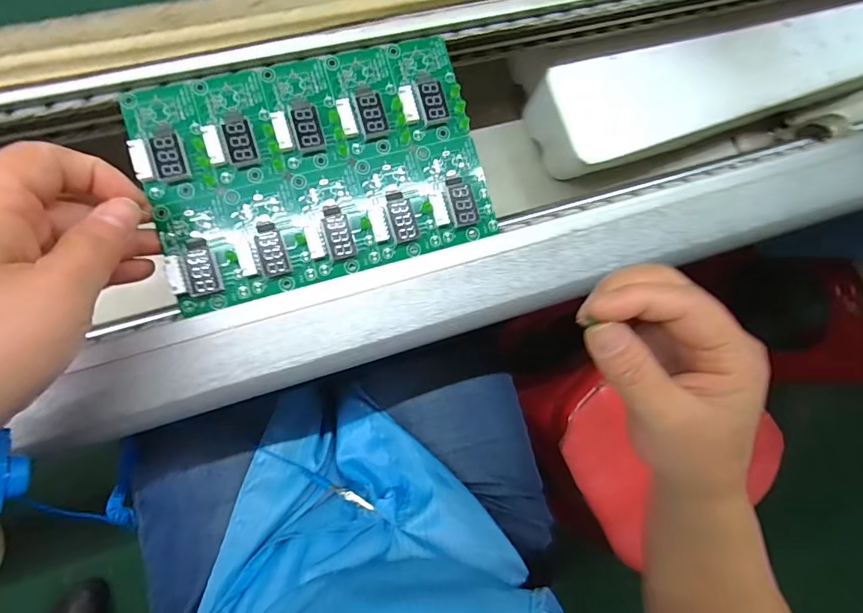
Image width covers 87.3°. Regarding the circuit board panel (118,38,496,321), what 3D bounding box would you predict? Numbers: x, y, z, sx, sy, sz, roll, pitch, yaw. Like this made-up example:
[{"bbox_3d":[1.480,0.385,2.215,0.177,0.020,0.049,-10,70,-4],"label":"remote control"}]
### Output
[{"bbox_3d":[-0.062,-0.078,0.253,0.178,0.010,0.120,-16,91,-9],"label":"circuit board panel"}]

